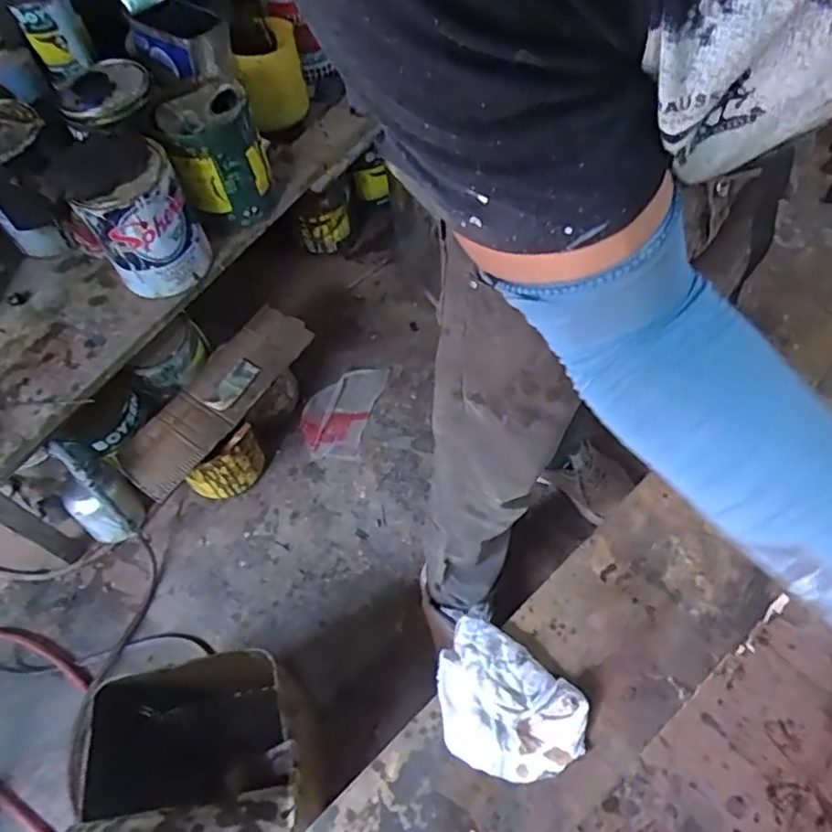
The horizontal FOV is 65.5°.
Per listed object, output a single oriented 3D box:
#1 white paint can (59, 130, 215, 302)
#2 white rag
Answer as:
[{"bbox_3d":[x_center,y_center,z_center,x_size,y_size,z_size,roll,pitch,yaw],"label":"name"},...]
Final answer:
[{"bbox_3d":[-0.454,-0.322,1.065,0.166,0.201,0.177,-36,62,-16],"label":"white paint can"},{"bbox_3d":[0.087,0.298,0.667,0.163,0.032,0.121,35,67,23],"label":"white rag"}]

